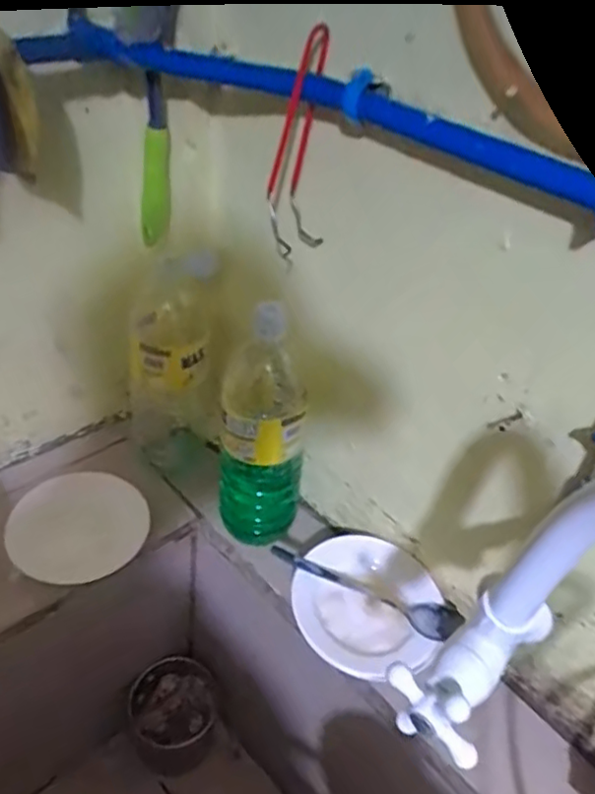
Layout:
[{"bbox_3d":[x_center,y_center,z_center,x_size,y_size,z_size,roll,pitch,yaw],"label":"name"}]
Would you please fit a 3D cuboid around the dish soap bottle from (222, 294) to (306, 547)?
[{"bbox_3d":[-0.036,0.032,0.665,0.080,0.273,0.090,2,40,-7],"label":"dish soap bottle"}]

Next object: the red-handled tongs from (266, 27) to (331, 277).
[{"bbox_3d":[0.002,-0.195,0.531,0.047,0.200,0.041,6,40,-2],"label":"red-handled tongs"}]

